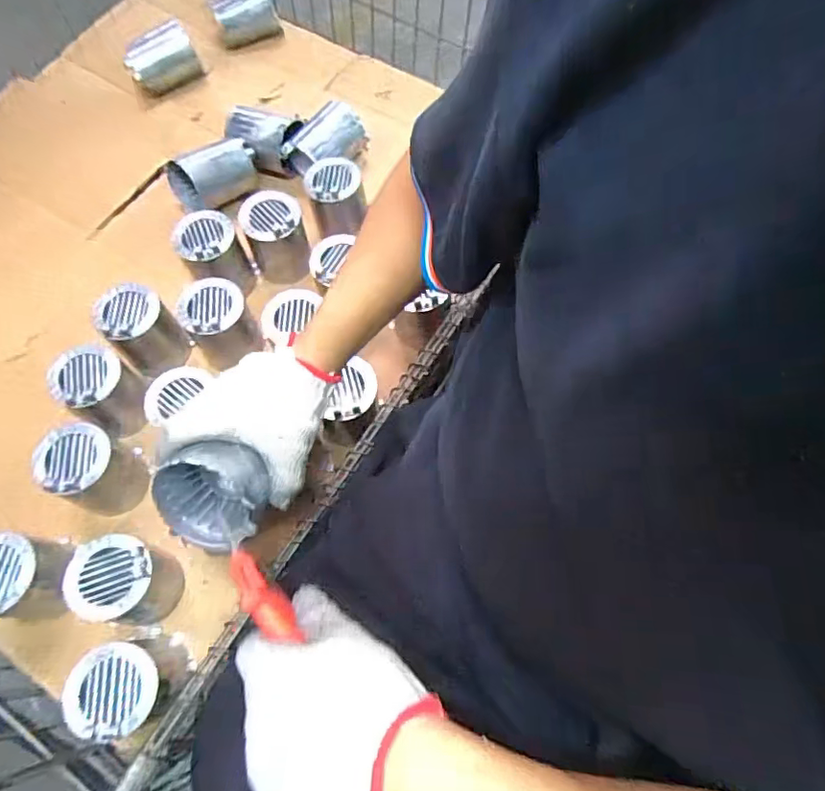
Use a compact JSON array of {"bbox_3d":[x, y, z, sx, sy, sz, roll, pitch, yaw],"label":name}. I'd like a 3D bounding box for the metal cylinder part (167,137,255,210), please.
[{"bbox_3d":[-0.324,-0.360,0.898,0.139,0.074,0.085,-27,69,-13],"label":"metal cylinder part"}]

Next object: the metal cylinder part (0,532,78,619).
[{"bbox_3d":[-0.446,0.203,0.616,0.098,0.096,0.093,4,65,1],"label":"metal cylinder part"}]

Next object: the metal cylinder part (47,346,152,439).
[{"bbox_3d":[-0.406,-0.005,0.724,0.091,0.116,0.086,33,69,13],"label":"metal cylinder part"}]

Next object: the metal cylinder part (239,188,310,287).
[{"bbox_3d":[-0.206,-0.235,0.836,0.081,0.124,0.077,0,65,-1],"label":"metal cylinder part"}]

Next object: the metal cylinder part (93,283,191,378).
[{"bbox_3d":[-0.377,-0.087,0.770,0.085,0.146,0.078,0,65,-1],"label":"metal cylinder part"}]

